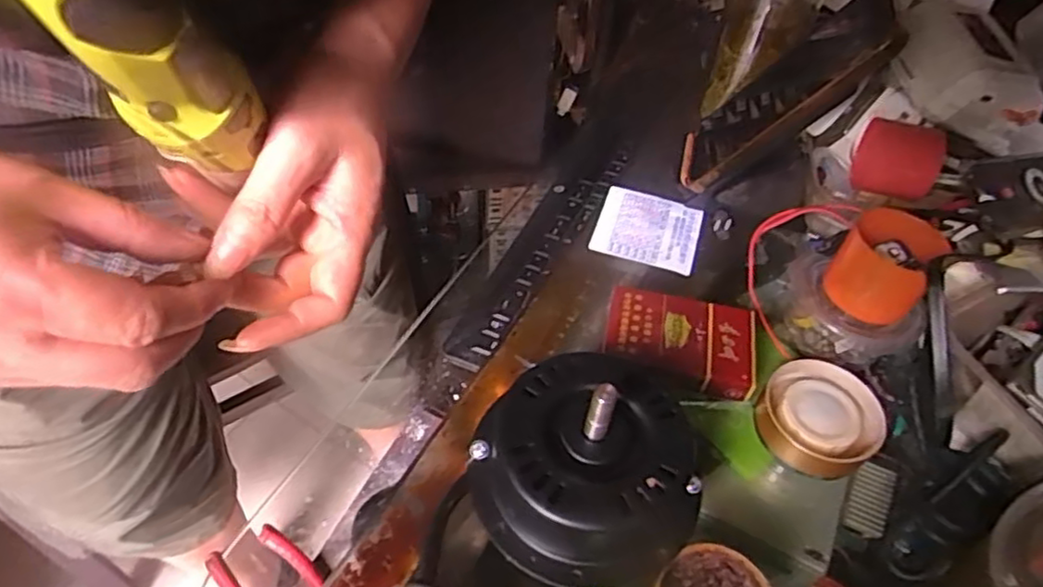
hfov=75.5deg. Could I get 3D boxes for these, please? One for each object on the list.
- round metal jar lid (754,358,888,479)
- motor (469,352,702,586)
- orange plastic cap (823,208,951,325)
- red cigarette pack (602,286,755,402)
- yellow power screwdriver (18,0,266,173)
[{"bbox_3d":[0.162,0.069,0.373,0.063,0.024,0.063,2,50,-3],"label":"round metal jar lid"},{"bbox_3d":[0.028,0.071,0.296,0.091,0.074,0.089,2,50,-3],"label":"motor"},{"bbox_3d":[0.204,-0.016,0.382,0.047,0.047,0.052,36,56,24],"label":"orange plastic cap"},{"bbox_3d":[0.093,0.027,0.398,0.084,0.019,0.053,13,50,6],"label":"red cigarette pack"},{"bbox_3d":[-0.133,-0.085,0.239,0.044,0.134,0.032,4,75,-1],"label":"yellow power screwdriver"}]

